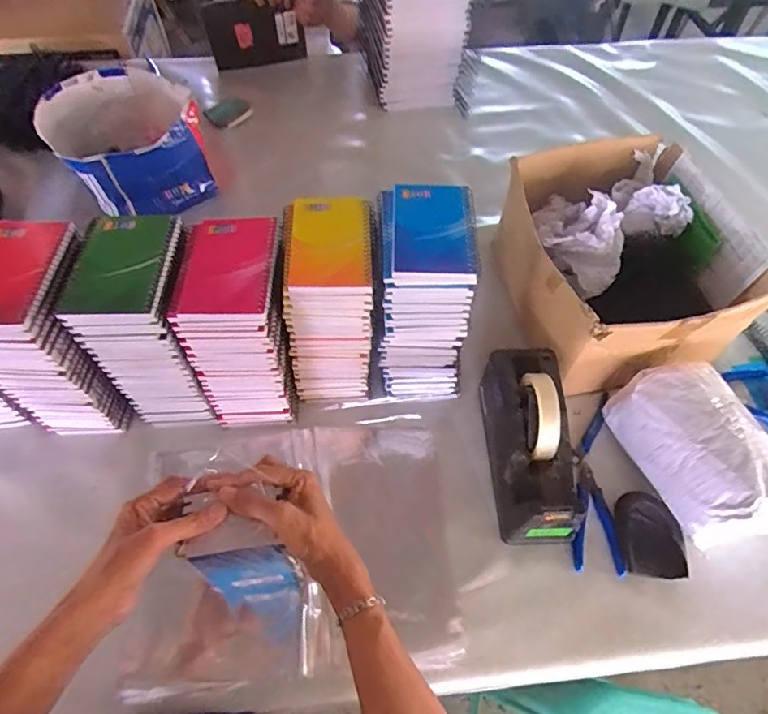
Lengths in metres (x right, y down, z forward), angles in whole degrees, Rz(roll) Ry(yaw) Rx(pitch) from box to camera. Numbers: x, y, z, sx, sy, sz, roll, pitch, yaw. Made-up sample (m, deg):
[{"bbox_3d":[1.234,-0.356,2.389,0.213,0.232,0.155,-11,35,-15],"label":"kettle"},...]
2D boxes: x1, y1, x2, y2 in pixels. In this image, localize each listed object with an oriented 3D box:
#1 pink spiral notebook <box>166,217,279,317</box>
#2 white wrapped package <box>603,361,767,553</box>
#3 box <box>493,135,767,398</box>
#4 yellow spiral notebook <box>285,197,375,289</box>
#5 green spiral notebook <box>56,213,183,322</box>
[{"bbox_3d":[-0.158,-0.094,0.511,0.094,0.010,0.125,1,57,0],"label":"pink spiral notebook"},{"bbox_3d":[0.353,0.102,0.563,0.114,0.090,0.187,-16,58,-11],"label":"white wrapped package"},{"bbox_3d":[0.309,-0.125,0.678,0.267,0.150,0.296,-7,57,-5],"label":"box"},{"bbox_3d":[-0.056,-0.120,0.534,0.092,0.014,0.128,-5,57,-4],"label":"yellow spiral notebook"},{"bbox_3d":[-0.261,-0.089,0.498,0.100,0.020,0.128,0,56,3],"label":"green spiral notebook"}]

